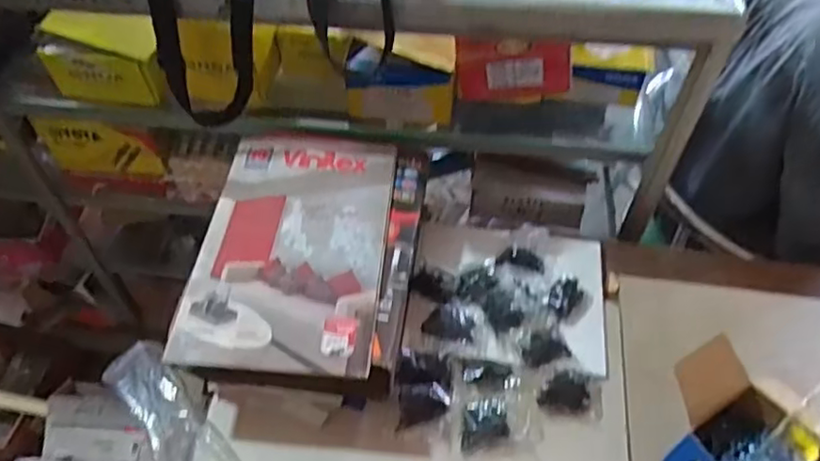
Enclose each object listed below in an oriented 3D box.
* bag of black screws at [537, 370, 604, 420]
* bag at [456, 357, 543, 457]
[{"bbox_3d":[0.187,0.185,0.725,0.072,0.029,0.047,7,53,5],"label":"bag of black screws"},{"bbox_3d":[0.097,0.191,0.717,0.094,0.032,0.102,-4,53,-4],"label":"bag"}]

